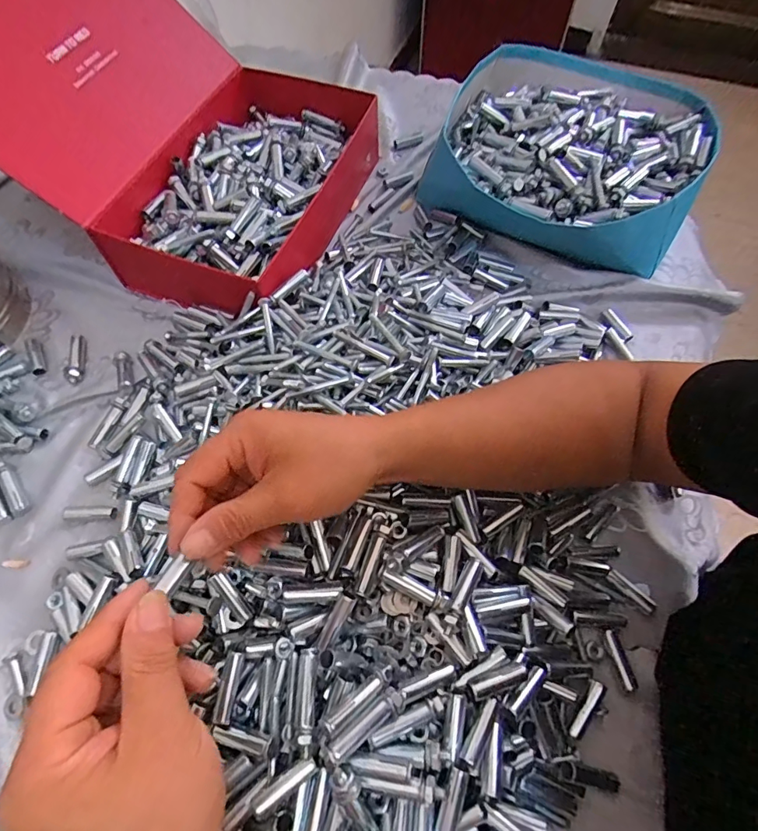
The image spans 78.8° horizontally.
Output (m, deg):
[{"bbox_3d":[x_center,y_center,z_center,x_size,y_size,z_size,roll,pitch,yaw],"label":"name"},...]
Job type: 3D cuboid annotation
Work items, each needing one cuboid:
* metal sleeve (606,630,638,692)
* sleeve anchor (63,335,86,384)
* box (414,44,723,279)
[{"bbox_3d":[0.174,0.176,0.332,0.008,0.005,0.038,-12,65,-5],"label":"metal sleeve"},{"bbox_3d":[-0.293,-0.057,0.443,0.014,0.015,0.056,-14,64,-7],"label":"sleeve anchor"},{"bbox_3d":[0.206,-0.294,0.518,0.270,0.077,0.275,23,65,10],"label":"box"}]

